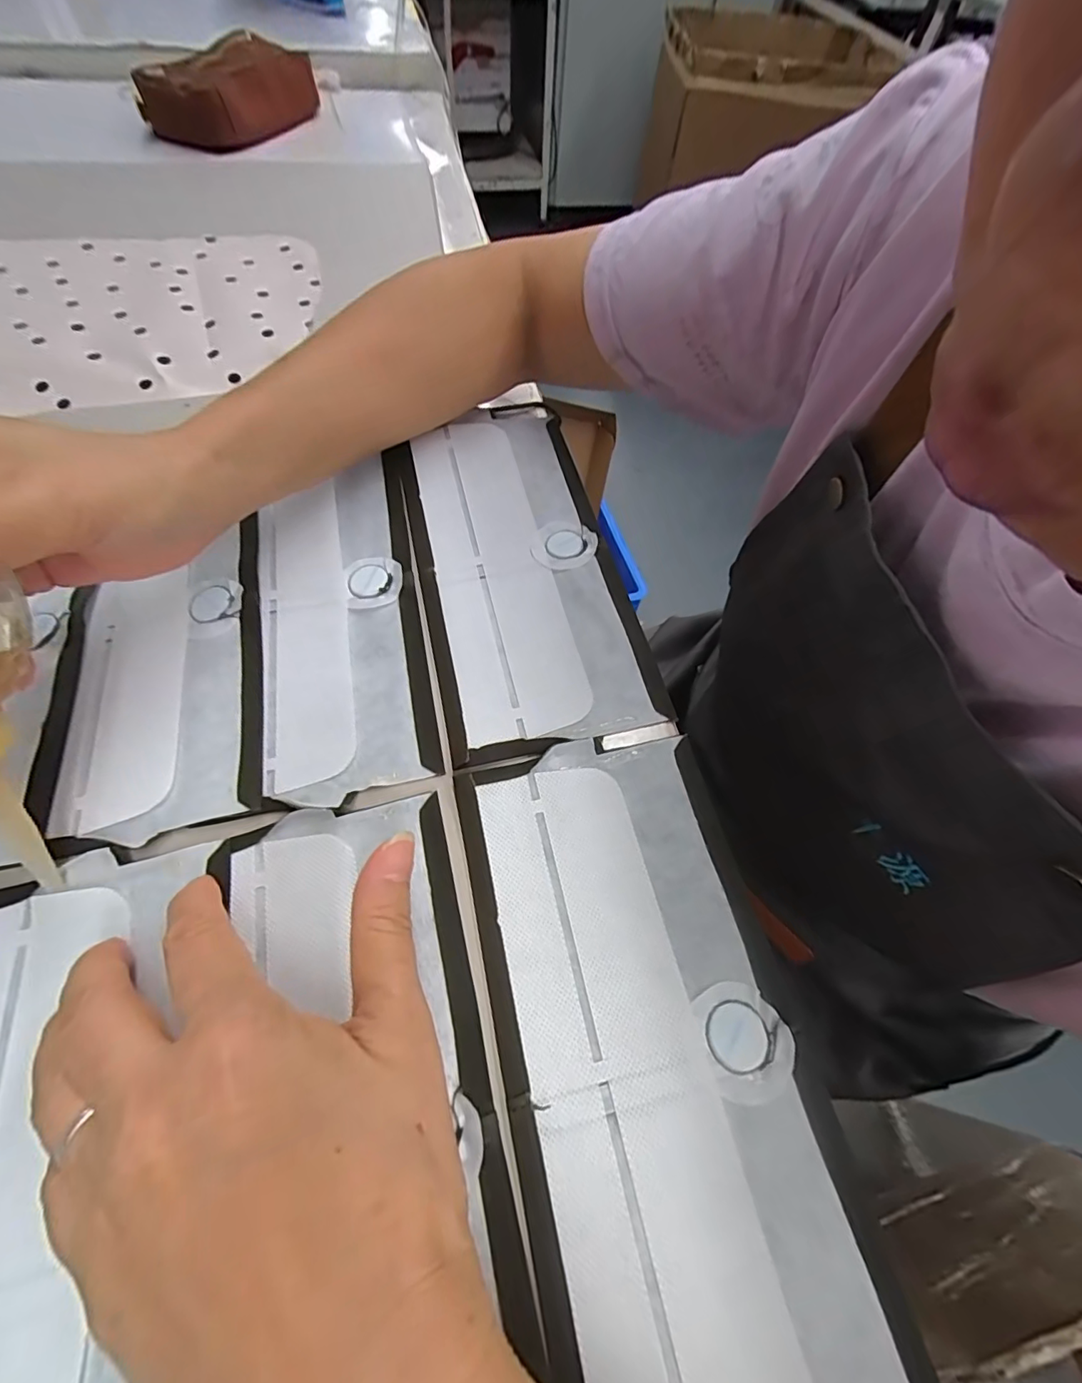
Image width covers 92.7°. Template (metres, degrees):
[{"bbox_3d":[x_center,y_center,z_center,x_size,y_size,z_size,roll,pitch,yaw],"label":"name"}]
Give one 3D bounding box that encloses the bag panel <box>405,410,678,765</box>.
[{"bbox_3d":[-0.016,-0.076,0.289,0.104,0.007,0.227,-12,64,-8],"label":"bag panel"}]

